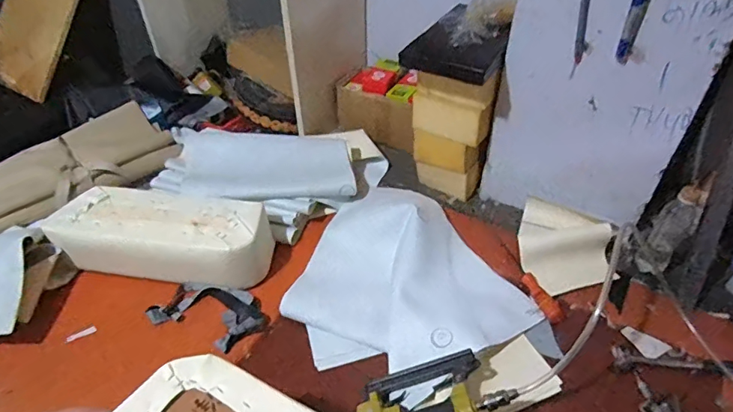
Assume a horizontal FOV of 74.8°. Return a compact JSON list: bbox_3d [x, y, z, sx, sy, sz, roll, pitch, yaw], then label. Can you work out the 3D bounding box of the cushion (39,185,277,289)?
[{"bbox_3d":[-0.396,0.057,0.958,0.410,0.107,0.152,6,42,7],"label":"cushion"}]

